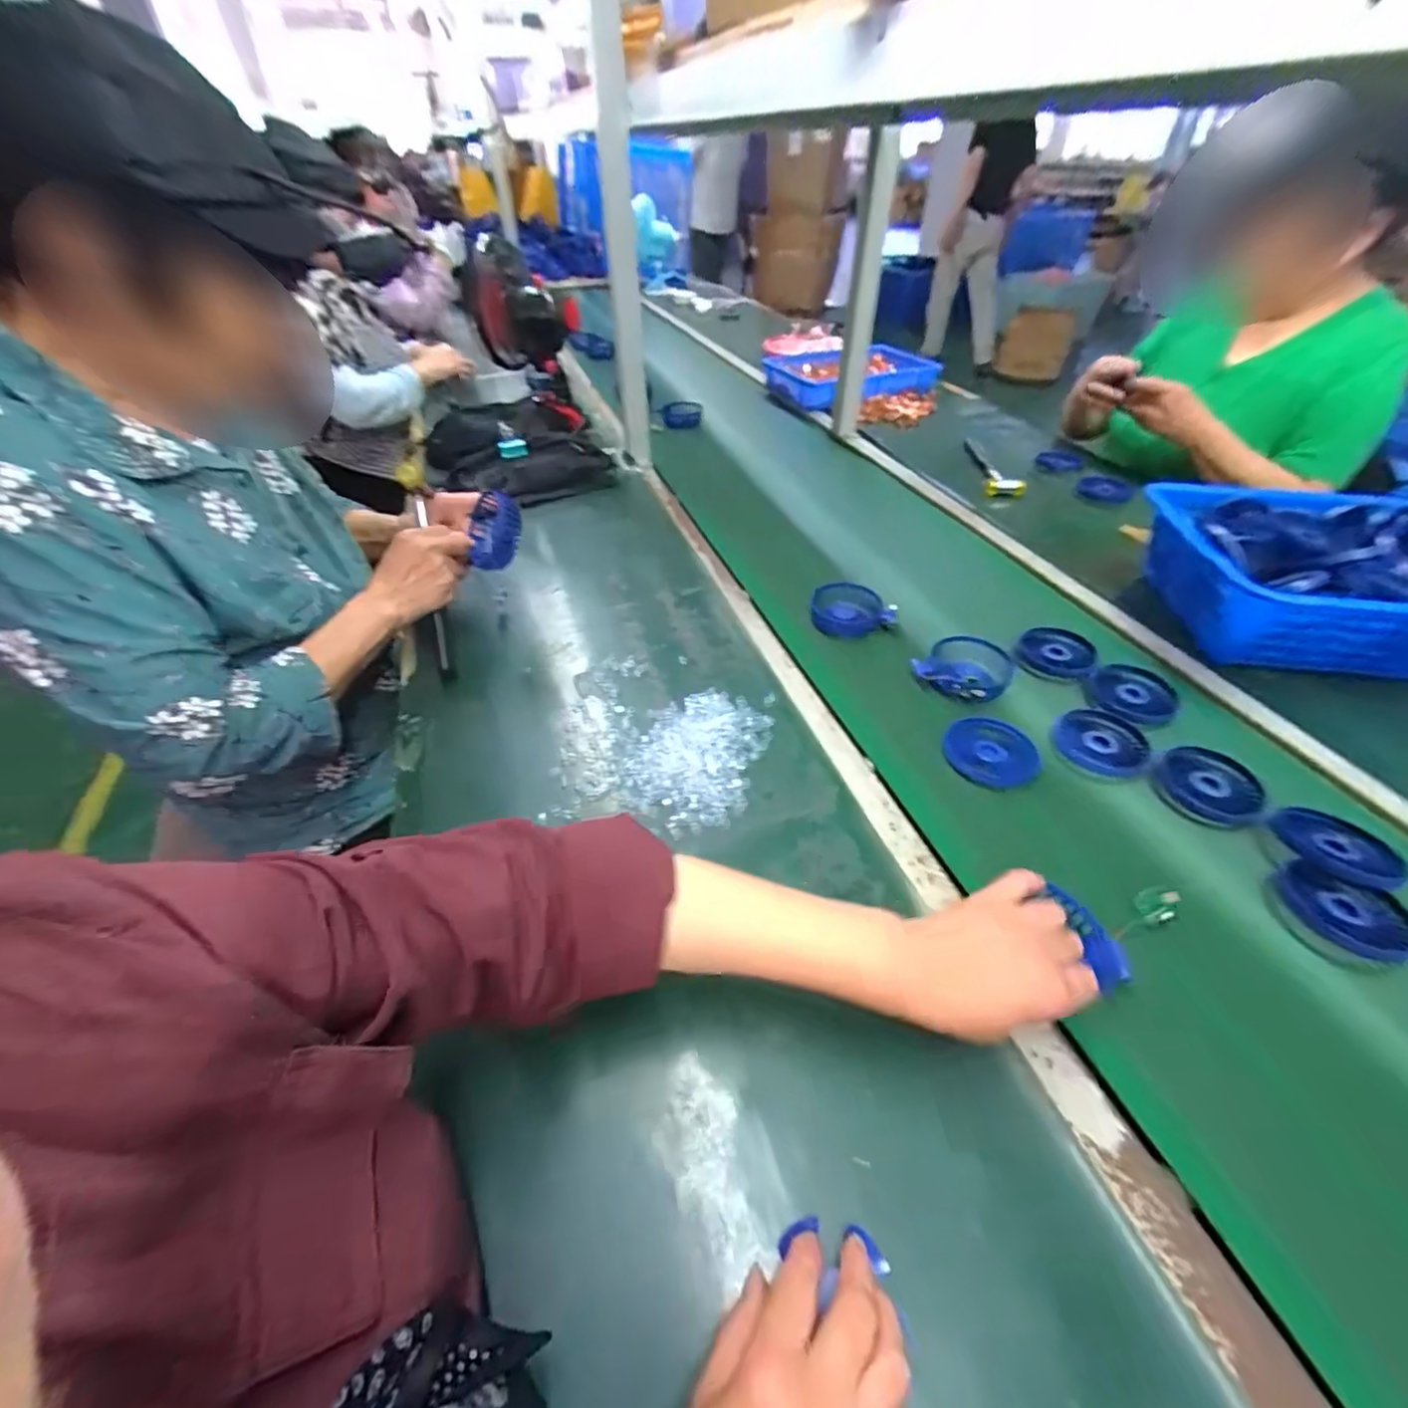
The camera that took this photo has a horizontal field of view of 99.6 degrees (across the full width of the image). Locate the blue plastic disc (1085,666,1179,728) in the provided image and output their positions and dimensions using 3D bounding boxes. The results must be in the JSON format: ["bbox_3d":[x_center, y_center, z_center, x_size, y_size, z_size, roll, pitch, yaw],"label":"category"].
[{"bbox_3d":[0.477,-0.013,0.662,0.085,0.009,0.094,29,50,28],"label":"blue plastic disc"}]

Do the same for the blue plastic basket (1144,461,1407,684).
[{"bbox_3d":[0.733,-0.145,0.714,0.361,0.125,0.269,8,44,9],"label":"blue plastic basket"}]

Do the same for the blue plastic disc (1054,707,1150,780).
[{"bbox_3d":[0.413,0.038,0.617,0.084,0.012,0.091,29,50,28],"label":"blue plastic disc"}]

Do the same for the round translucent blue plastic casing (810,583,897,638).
[{"bbox_3d":[0.186,-0.116,0.766,0.104,0.038,0.091,10,44,11],"label":"round translucent blue plastic casing"}]

